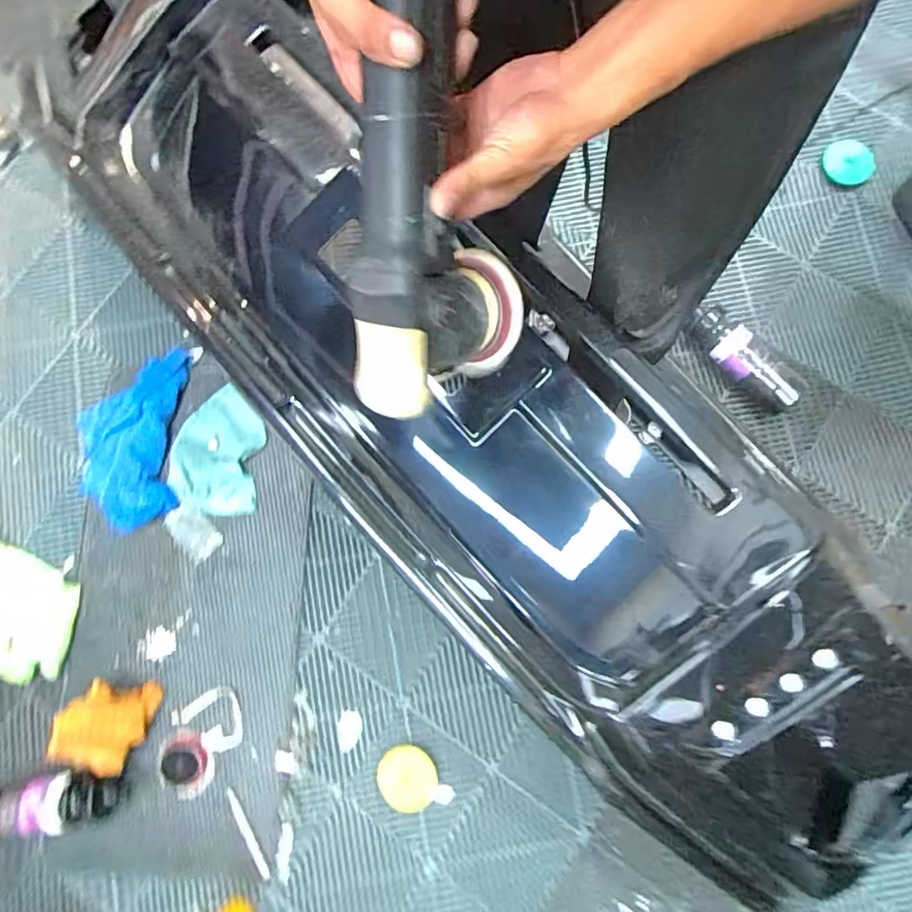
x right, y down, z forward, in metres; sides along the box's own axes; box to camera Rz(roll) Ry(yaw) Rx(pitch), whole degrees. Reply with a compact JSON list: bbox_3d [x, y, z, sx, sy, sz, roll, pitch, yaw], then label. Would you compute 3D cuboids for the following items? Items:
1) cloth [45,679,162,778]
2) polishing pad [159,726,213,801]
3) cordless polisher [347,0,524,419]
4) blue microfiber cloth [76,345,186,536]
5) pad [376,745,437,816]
[{"bbox_3d":[-0.620,0.468,0.976,0.133,0.081,0.147,28,81,5],"label":"cloth"},{"bbox_3d":[-0.485,0.552,0.990,0.085,0.009,0.111,-29,81,-5],"label":"polishing pad"},{"bbox_3d":[-0.017,-0.183,0.400,0.133,0.088,0.294,-3,114,0],"label":"cordless polisher"},{"bbox_3d":[-0.650,-0.031,1.080,0.213,0.052,0.344,-1,80,0],"label":"blue microfiber cloth"},{"bbox_3d":[-0.089,0.577,0.988,0.103,0.024,0.102,19,80,3],"label":"pad"}]

